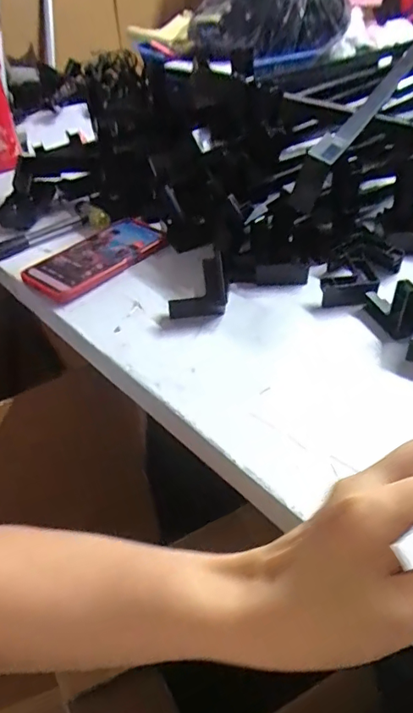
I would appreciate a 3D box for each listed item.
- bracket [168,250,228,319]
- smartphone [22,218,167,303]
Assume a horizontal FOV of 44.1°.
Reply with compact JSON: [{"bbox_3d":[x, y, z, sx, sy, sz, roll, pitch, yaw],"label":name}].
[{"bbox_3d":[-0.010,-0.066,0.493,0.058,0.058,0.011,-11,20,-8],"label":"bracket"},{"bbox_3d":[-0.125,-0.117,0.584,0.086,0.013,0.165,26,49,32],"label":"smartphone"}]

